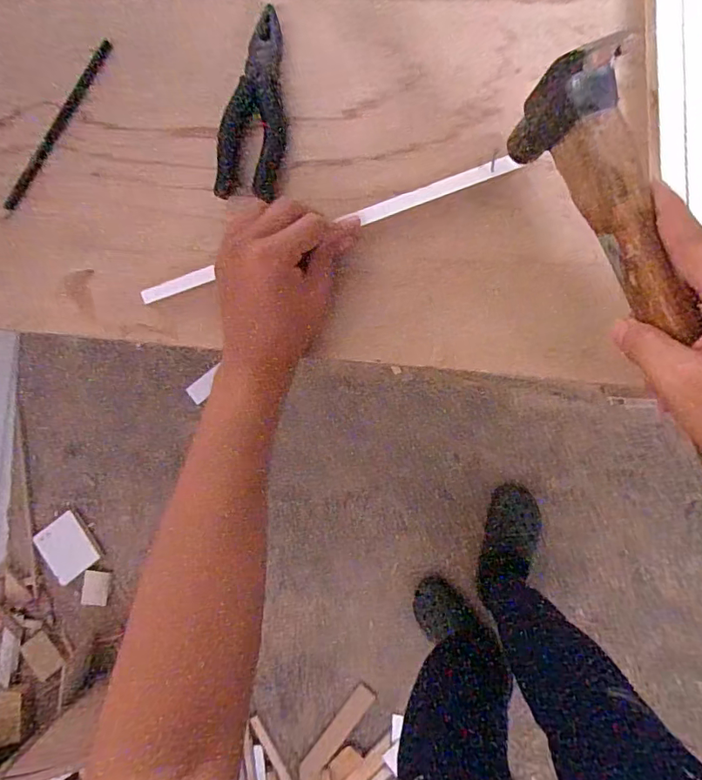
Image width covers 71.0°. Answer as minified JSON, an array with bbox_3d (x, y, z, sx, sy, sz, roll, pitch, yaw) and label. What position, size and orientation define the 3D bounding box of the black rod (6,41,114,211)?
[{"bbox_3d":[-0.237,-0.214,0.399,0.013,0.009,0.154,32,92,8],"label":"black rod"}]

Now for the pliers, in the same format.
[{"bbox_3d":[-0.074,-0.216,0.372,0.048,0.009,0.143,2,88,7],"label":"pliers"}]

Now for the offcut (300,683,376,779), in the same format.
[{"bbox_3d":[-0.037,0.755,1.067,0.050,0.007,0.252,35,85,8],"label":"offcut"}]

